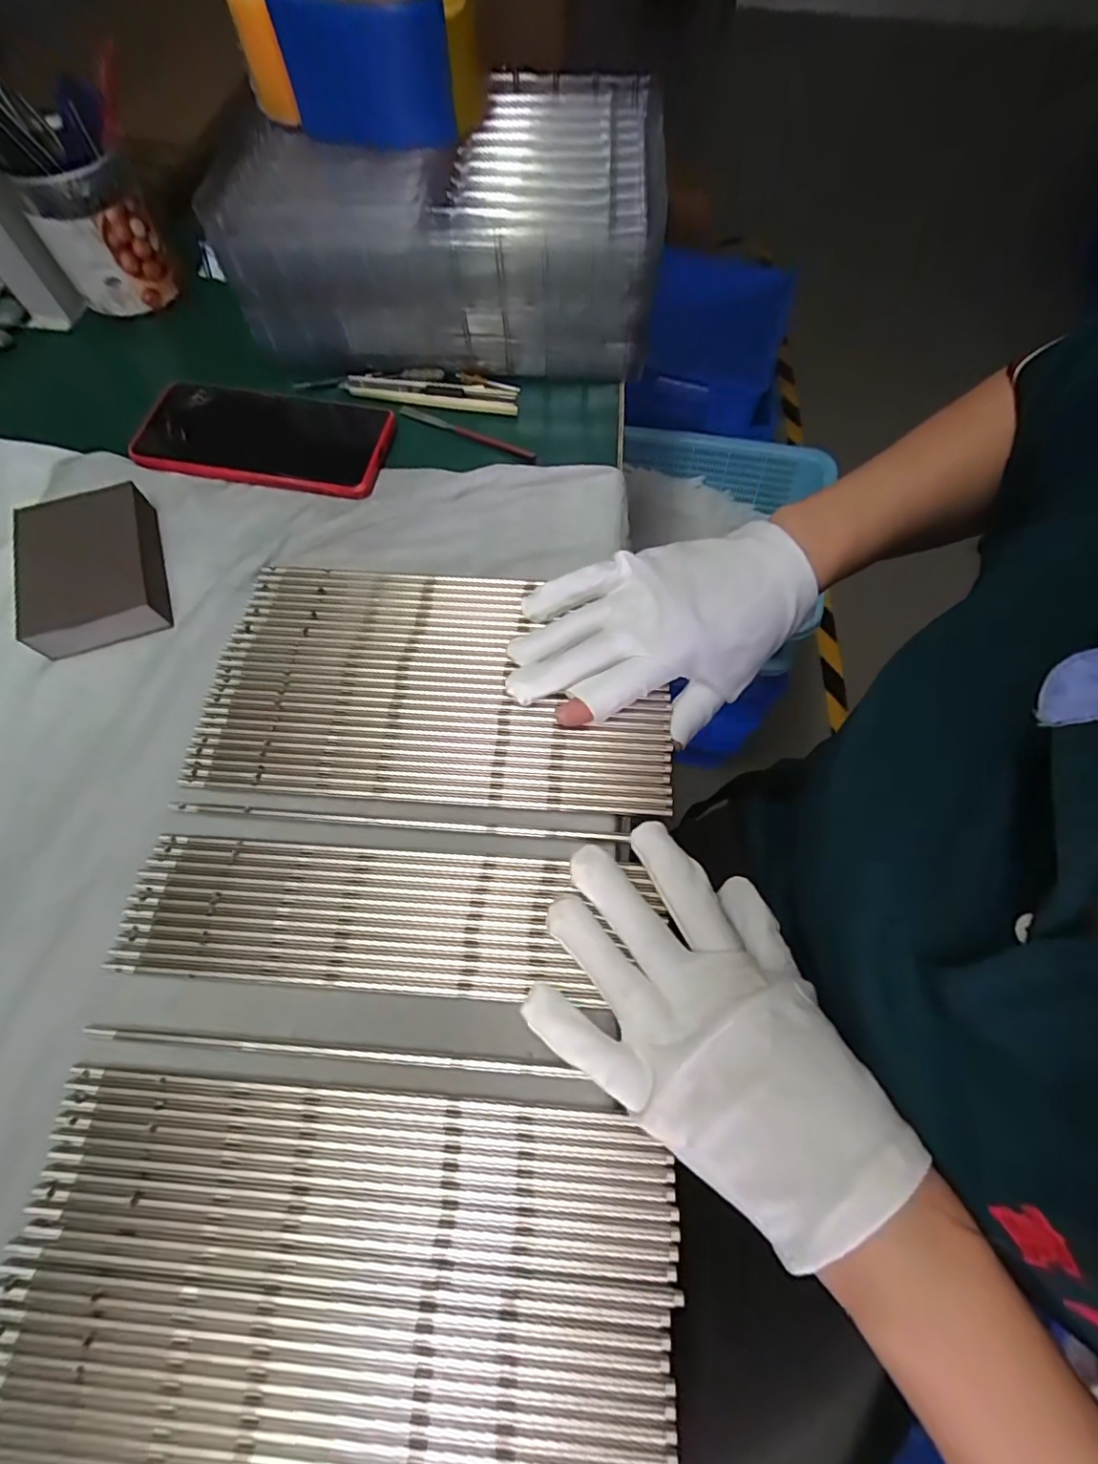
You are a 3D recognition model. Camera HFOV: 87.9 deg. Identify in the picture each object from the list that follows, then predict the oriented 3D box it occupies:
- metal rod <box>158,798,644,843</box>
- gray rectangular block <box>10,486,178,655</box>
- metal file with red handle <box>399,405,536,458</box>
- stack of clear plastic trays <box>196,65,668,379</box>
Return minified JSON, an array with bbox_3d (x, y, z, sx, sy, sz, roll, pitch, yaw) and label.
[{"bbox_3d":[-0.076,0.045,0.288,0.229,0.008,0.005,5,68,0],"label":"metal rod"},{"bbox_3d":[-0.273,-0.097,0.340,0.073,0.021,0.101,-22,70,-10],"label":"gray rectangular block"},{"bbox_3d":[-0.060,-0.215,0.407,0.110,0.009,0.008,27,70,9],"label":"metal file with red handle"},{"bbox_3d":[-0.073,-0.364,0.414,0.288,0.100,0.175,2,68,-1],"label":"stack of clear plastic trays"}]

